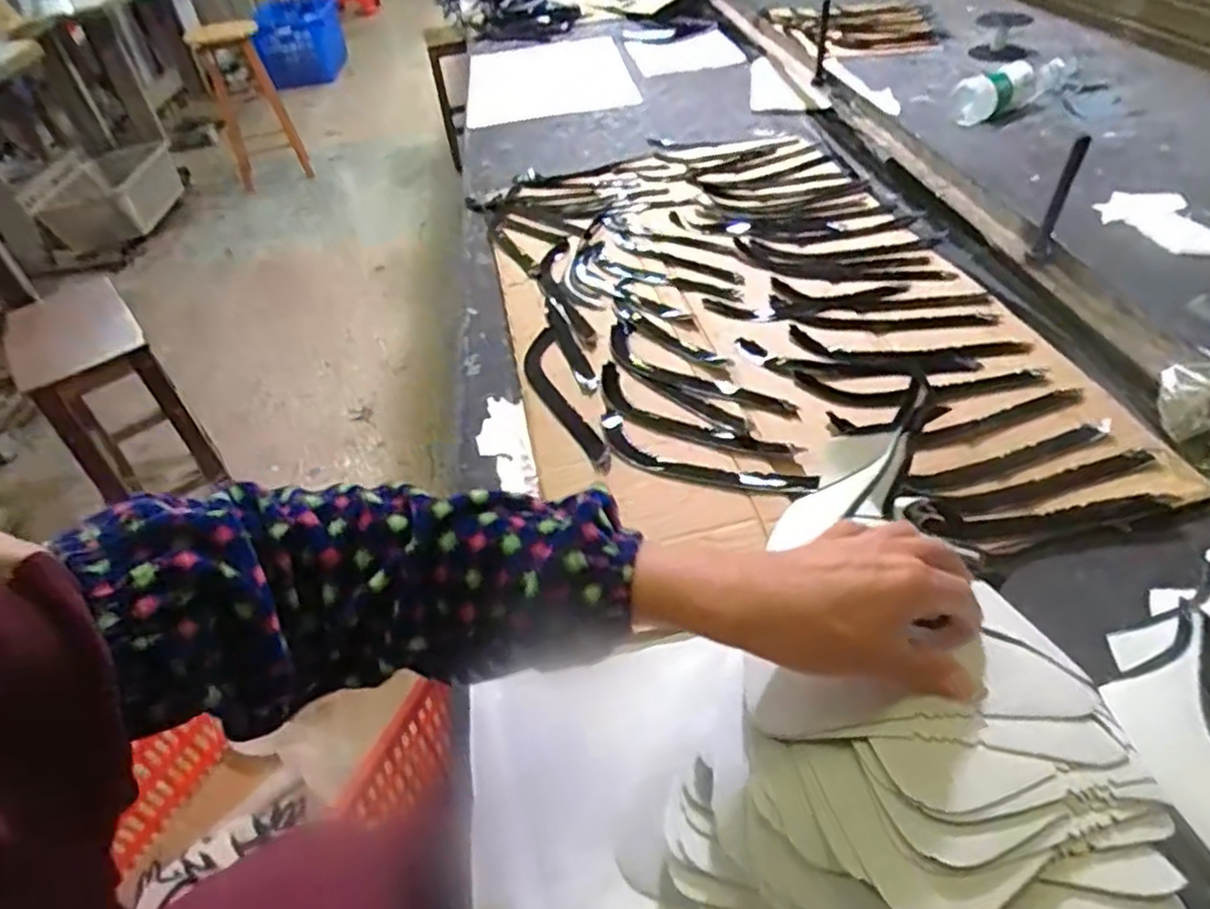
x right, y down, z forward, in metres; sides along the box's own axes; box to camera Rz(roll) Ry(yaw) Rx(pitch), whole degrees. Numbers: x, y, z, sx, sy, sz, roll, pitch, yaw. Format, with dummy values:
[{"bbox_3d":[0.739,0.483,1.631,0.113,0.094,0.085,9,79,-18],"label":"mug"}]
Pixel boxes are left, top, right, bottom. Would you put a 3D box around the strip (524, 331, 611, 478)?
[{"bbox_3d":[-0.043,-0.054,0.672,0.042,0.006,0.227,-27,44,2],"label":"strip"}]

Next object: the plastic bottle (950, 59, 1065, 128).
[{"bbox_3d":[0.654,-0.588,1.124,0.255,0.059,0.056,-30,48,-24],"label":"plastic bottle"}]

